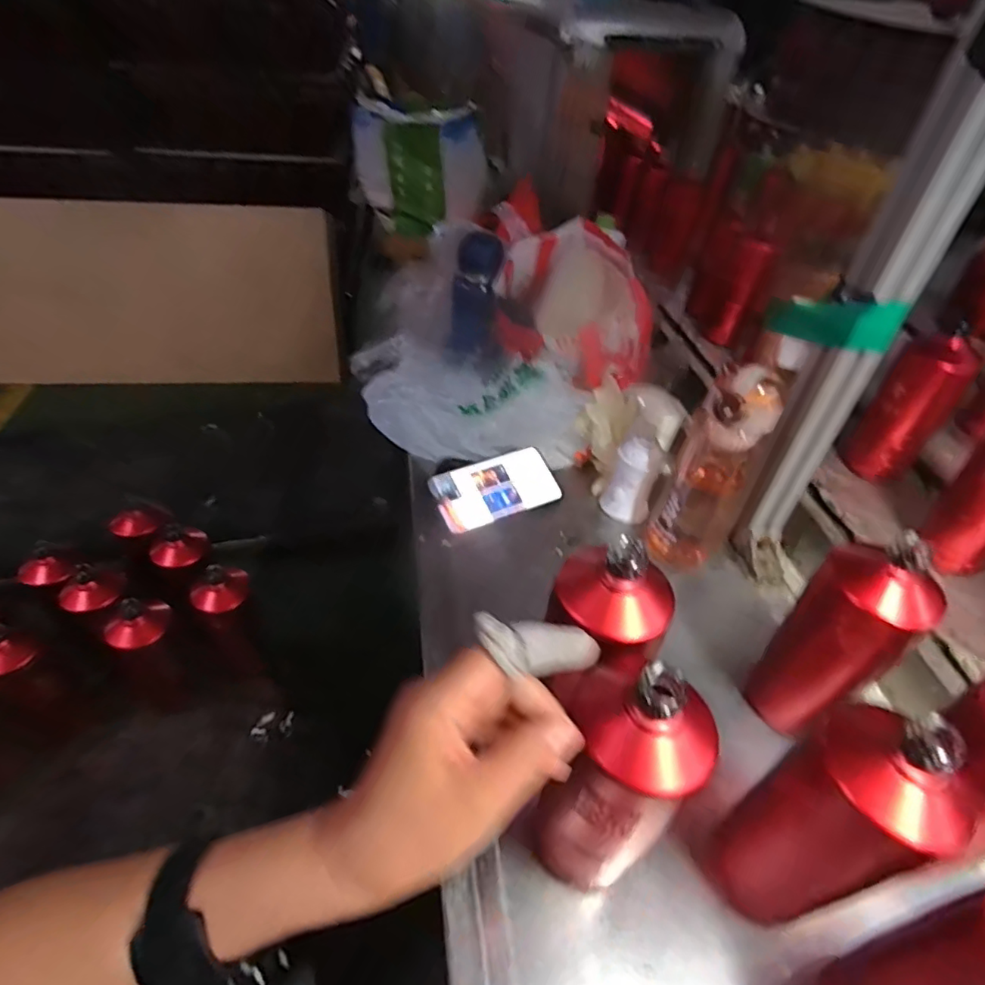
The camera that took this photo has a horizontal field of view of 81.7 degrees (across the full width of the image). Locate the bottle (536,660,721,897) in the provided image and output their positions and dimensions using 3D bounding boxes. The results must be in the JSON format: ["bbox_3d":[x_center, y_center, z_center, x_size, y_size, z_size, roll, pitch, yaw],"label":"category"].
[{"bbox_3d":[0.077,0.188,0.361,0.078,0.206,0.069,30,43,28],"label":"bottle"}]

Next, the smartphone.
[{"bbox_3d":[0.006,-0.005,0.690,0.161,0.007,0.083,-19,69,-27],"label":"smartphone"}]

